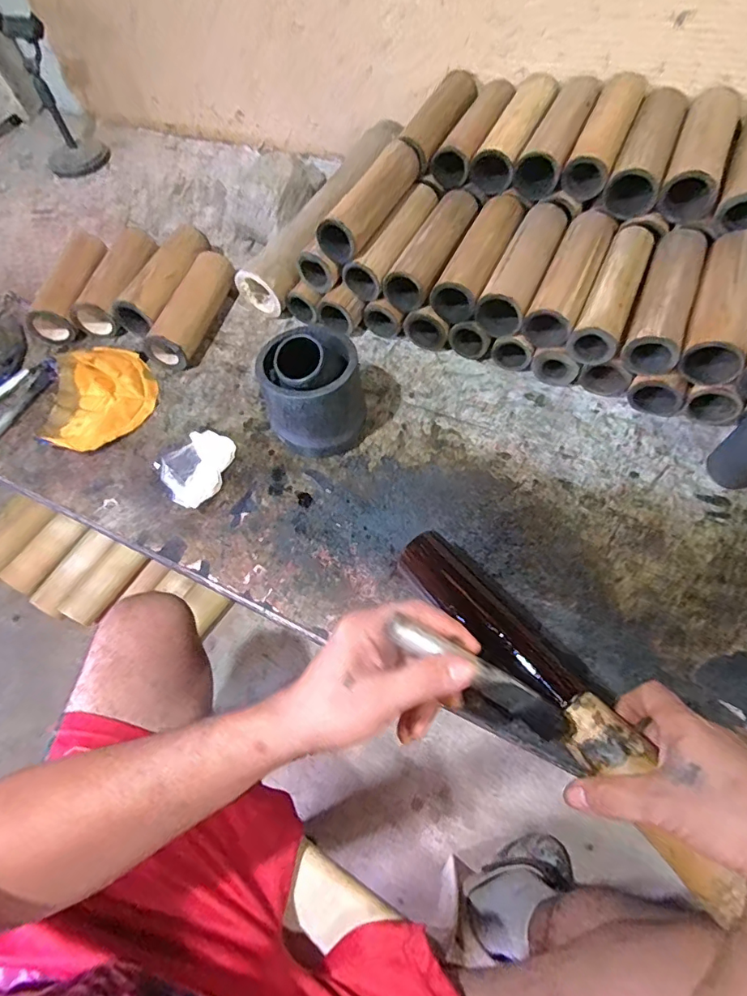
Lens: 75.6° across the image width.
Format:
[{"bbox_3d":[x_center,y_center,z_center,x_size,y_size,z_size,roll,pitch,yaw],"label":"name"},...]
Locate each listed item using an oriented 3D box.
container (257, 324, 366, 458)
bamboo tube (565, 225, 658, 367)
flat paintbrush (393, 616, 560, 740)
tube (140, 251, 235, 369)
[{"bbox_3d":[-0.065,-0.120,0.522,0.099,0.121,0.098,-2,61,3],"label":"container"},{"bbox_3d":[0.271,-0.230,0.540,0.046,0.046,0.178,23,64,17],"label":"bamboo tube"},{"bbox_3d":[0.072,0.118,0.313,0.147,0.028,0.019,35,64,-18],"label":"flat paintbrush"},{"bbox_3d":[-0.244,-0.259,0.655,0.065,0.051,0.190,11,62,10],"label":"tube"}]

